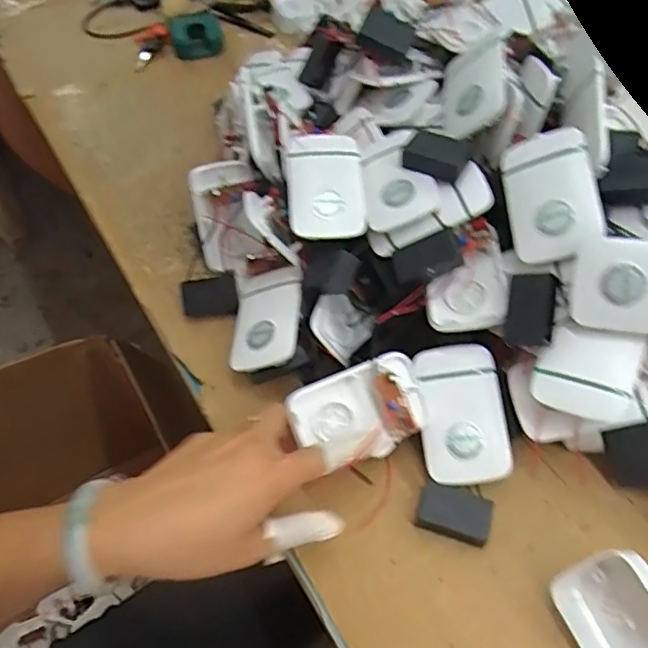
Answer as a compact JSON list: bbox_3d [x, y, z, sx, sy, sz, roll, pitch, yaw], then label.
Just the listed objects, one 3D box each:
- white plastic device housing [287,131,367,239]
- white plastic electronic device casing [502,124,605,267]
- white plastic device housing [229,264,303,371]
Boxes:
[{"bbox_3d":[0.001,-0.113,0.464,0.060,0.026,0.097,-4,55,0],"label":"white plastic device housing"},{"bbox_3d":[0.163,-0.091,0.415,0.060,0.019,0.097,-21,61,28],"label":"white plastic electronic device casing"},{"bbox_3d":[-0.048,-0.006,0.475,0.066,0.013,0.100,-16,47,24],"label":"white plastic device housing"}]

